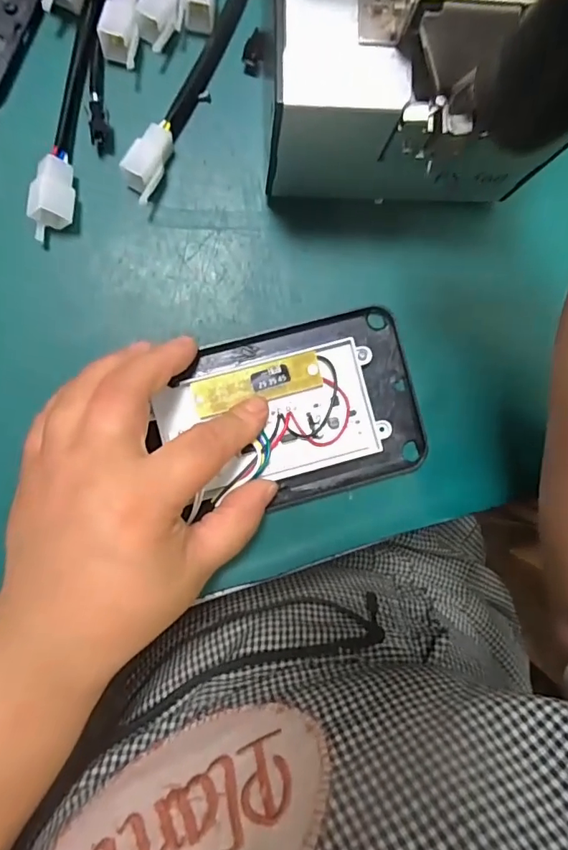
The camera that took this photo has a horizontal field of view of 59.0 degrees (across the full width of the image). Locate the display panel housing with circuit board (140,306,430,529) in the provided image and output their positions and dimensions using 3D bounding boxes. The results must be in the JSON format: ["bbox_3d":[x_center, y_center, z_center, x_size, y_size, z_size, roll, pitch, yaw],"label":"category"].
[{"bbox_3d":[0.005,-0.005,0.256,0.127,0.016,0.090,-15,93,-4],"label":"display panel housing with circuit board"}]

